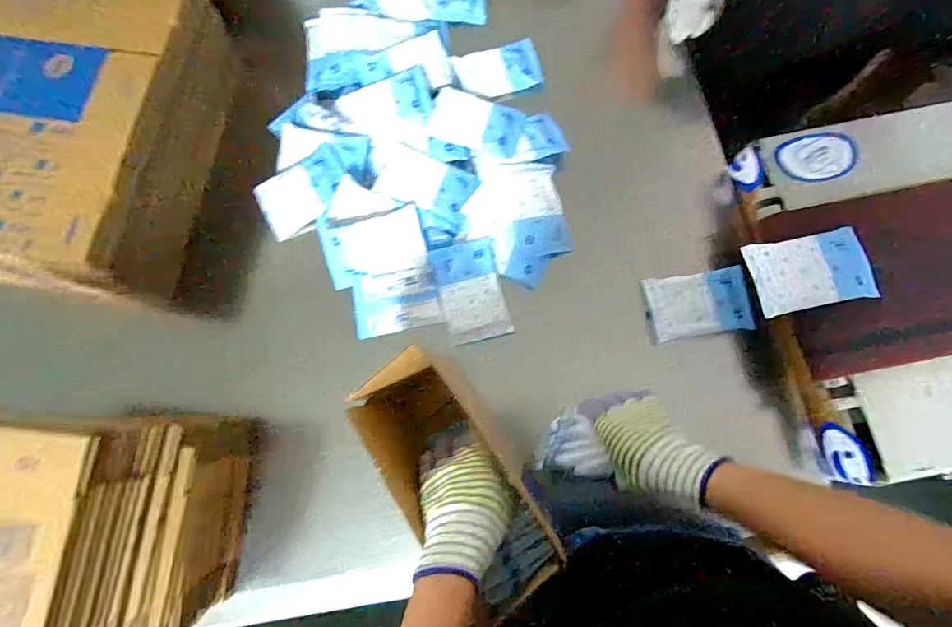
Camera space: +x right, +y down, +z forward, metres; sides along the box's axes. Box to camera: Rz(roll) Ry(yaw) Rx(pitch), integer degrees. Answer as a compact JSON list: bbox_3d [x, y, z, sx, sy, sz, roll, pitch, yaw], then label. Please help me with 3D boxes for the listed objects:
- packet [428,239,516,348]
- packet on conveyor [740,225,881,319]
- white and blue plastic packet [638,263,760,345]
[{"bbox_3d":[-0.006,-0.029,0.608,0.083,0.018,0.130,-13,78,-2],"label":"packet"},{"bbox_3d":[0.377,-0.049,0.514,0.128,0.022,0.083,-10,78,-1],"label":"packet on conveyor"},{"bbox_3d":[0.286,-0.012,0.596,0.127,0.019,0.080,-9,78,-1],"label":"white and blue plastic packet"}]

